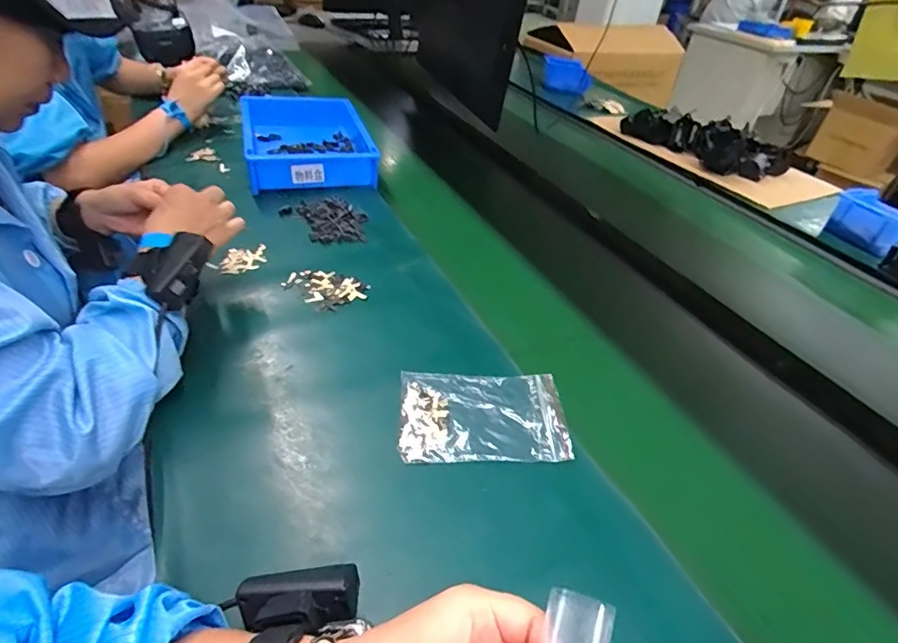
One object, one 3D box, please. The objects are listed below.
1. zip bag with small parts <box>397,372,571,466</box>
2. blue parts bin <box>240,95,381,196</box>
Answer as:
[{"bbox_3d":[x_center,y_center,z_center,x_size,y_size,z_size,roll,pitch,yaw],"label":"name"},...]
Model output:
[{"bbox_3d":[0.032,0.088,0.489,0.154,0.009,0.108,2,42,-3],"label":"zip bag with small parts"},{"bbox_3d":[-0.230,-0.291,0.840,0.197,0.069,0.204,-10,44,-16],"label":"blue parts bin"}]

